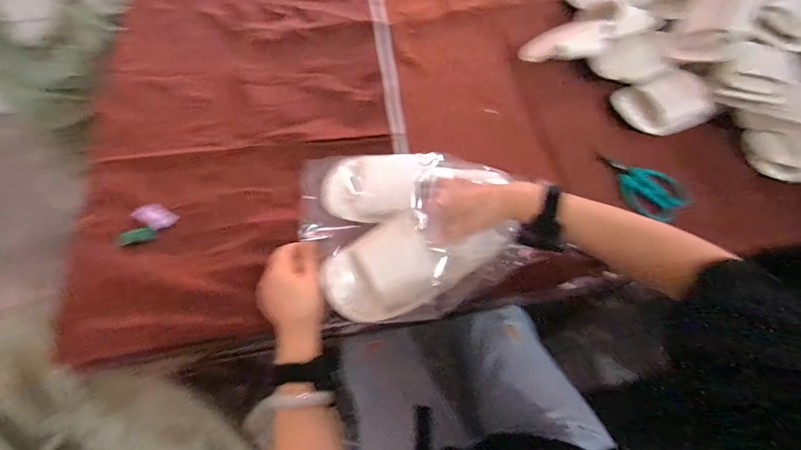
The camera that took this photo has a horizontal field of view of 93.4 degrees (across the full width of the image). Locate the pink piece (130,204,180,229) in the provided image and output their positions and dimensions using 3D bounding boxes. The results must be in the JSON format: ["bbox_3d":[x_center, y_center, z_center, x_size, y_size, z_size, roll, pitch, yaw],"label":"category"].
[{"bbox_3d":[-0.355,-0.013,0.548,0.057,0.011,0.033,27,66,12],"label":"pink piece"}]

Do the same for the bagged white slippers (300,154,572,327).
[{"bbox_3d":[0.009,-0.001,0.517,0.291,0.051,0.242,-4,63,-2],"label":"bagged white slippers"}]

